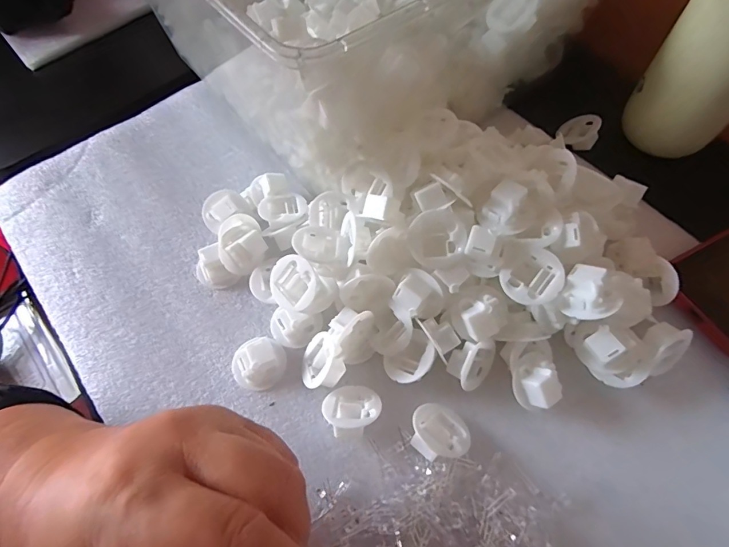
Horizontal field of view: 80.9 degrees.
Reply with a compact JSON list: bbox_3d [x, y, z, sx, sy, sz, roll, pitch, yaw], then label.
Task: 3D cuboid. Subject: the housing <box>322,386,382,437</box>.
[{"bbox_3d":[-0.007,0.082,0.246,0.032,0.017,0.031,-15,29,-21],"label":"housing"}]

